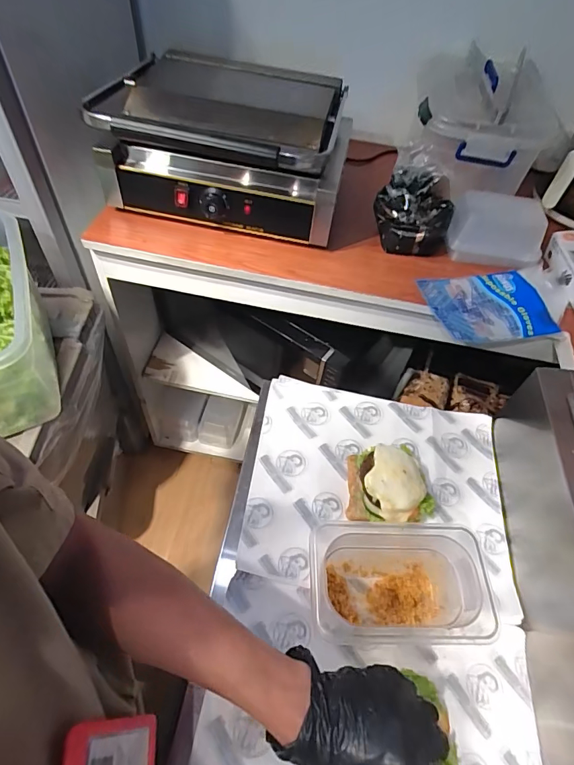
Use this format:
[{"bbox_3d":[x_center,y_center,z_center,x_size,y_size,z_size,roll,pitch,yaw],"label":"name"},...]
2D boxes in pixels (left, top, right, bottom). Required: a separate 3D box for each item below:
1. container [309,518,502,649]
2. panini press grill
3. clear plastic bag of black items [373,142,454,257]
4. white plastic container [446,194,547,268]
[{"bbox_3d":[0.103,0.227,0.457,0.164,0.142,0.101,2,53,-4],"label":"container"},{"bbox_3d":[-0.112,-0.447,0.811,0.435,0.179,0.372,8,53,0],"label":"panini press grill"},{"bbox_3d":[0.243,-0.336,0.817,0.144,0.143,0.142,12,53,3],"label":"clear plastic bag of black items"},{"bbox_3d":[0.391,-0.290,0.808,0.181,0.098,0.081,6,53,-1],"label":"white plastic container"}]

